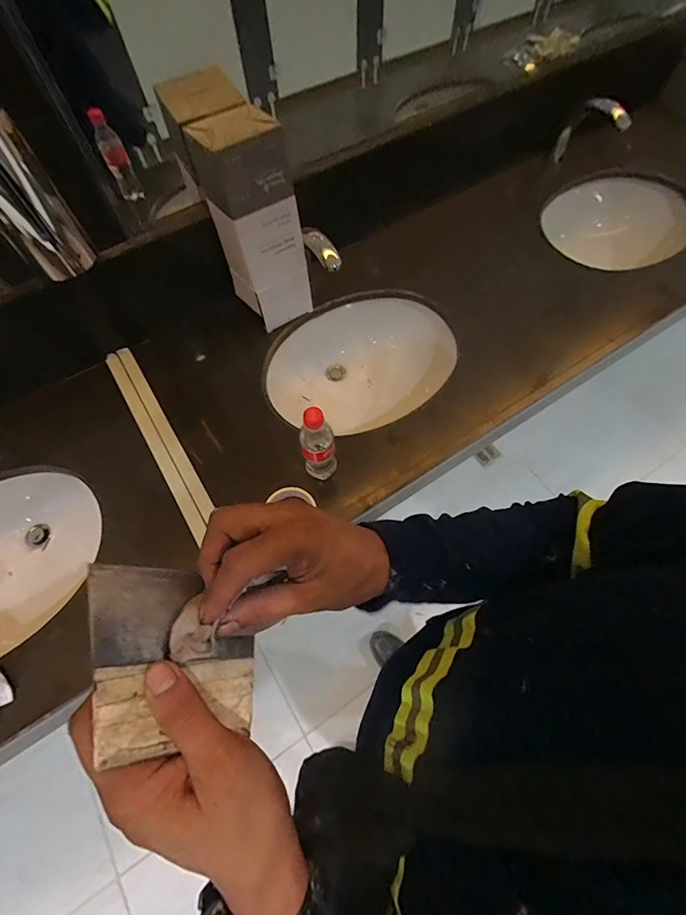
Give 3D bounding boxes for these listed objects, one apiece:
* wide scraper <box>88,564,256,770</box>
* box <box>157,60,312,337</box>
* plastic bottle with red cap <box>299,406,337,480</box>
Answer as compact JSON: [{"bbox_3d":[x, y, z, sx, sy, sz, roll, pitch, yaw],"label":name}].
[{"bbox_3d":[-0.097,0.113,0.239,0.004,0.097,0.098,-37,52,32],"label":"wide scraper"},{"bbox_3d":[-0.179,-0.448,0.764,0.126,0.337,0.197,-34,69,-14],"label":"box"},{"bbox_3d":[-0.040,-0.020,0.657,0.053,0.193,0.056,-11,65,-4],"label":"plastic bottle with red cap"}]

